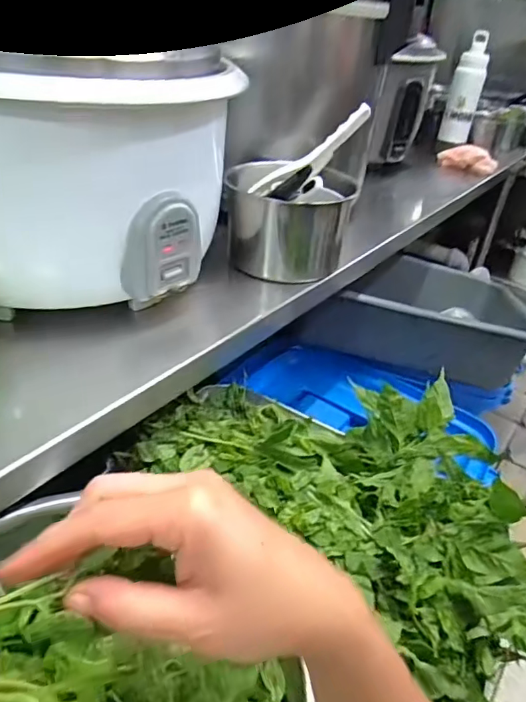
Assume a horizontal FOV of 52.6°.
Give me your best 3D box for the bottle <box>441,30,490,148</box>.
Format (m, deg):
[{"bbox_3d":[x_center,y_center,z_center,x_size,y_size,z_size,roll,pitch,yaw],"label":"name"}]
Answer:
[{"bbox_3d":[0.527,-0.676,1.384,0.079,0.258,0.081,15,36,14],"label":"bottle"}]

